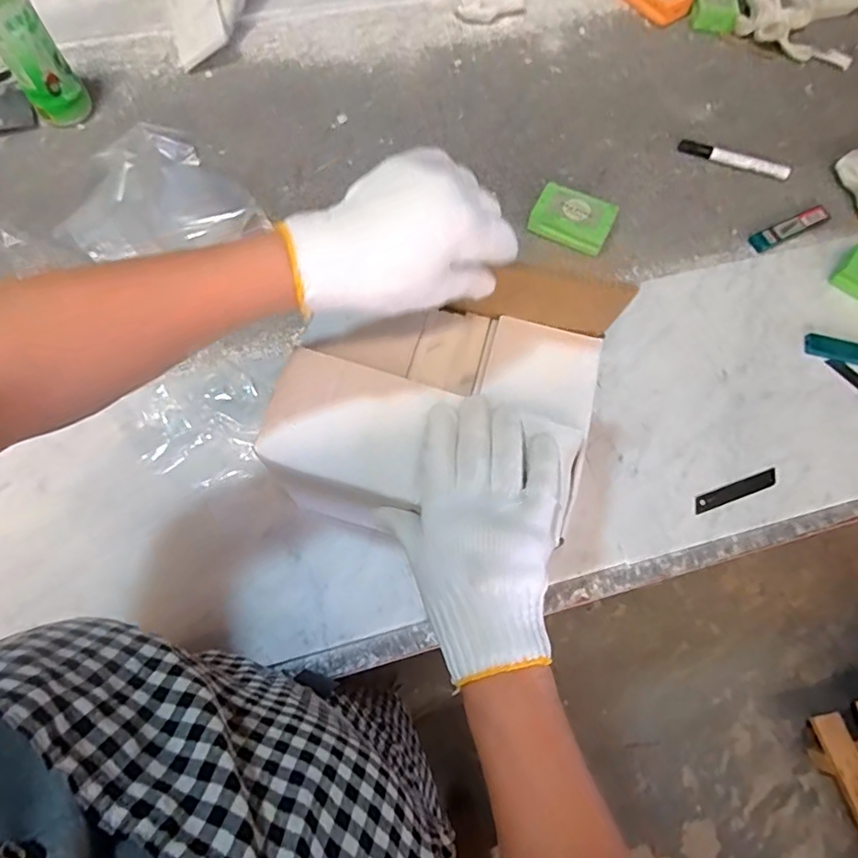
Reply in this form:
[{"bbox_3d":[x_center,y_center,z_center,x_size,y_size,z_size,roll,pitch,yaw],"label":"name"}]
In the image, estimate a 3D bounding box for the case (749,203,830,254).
[{"bbox_3d":[0.462,-0.258,0.688,0.125,0.011,0.027,-27,72,-12],"label":"case"}]

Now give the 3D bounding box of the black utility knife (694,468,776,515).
[{"bbox_3d":[0.316,0.064,0.559,0.098,0.004,0.016,-17,77,-10],"label":"black utility knife"}]

